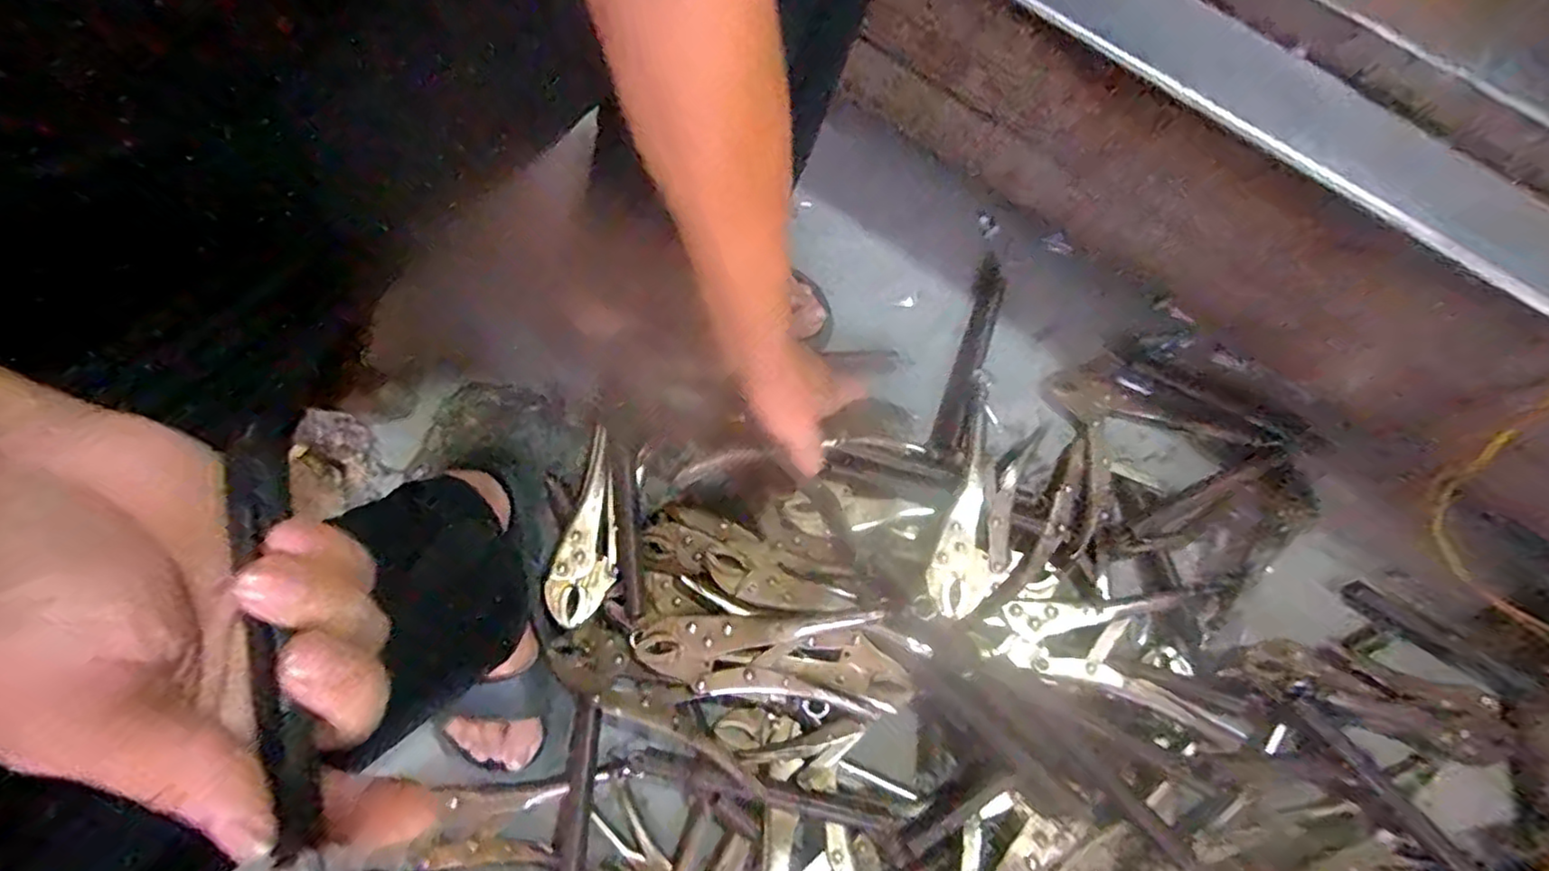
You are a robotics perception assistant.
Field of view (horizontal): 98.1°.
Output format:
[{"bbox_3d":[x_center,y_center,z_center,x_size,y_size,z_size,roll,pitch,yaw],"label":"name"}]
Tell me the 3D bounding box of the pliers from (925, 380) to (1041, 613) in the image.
[{"bbox_3d":[0.194,0.062,0.608,0.075,0.018,0.214,23,67,0],"label":"pliers"}]

